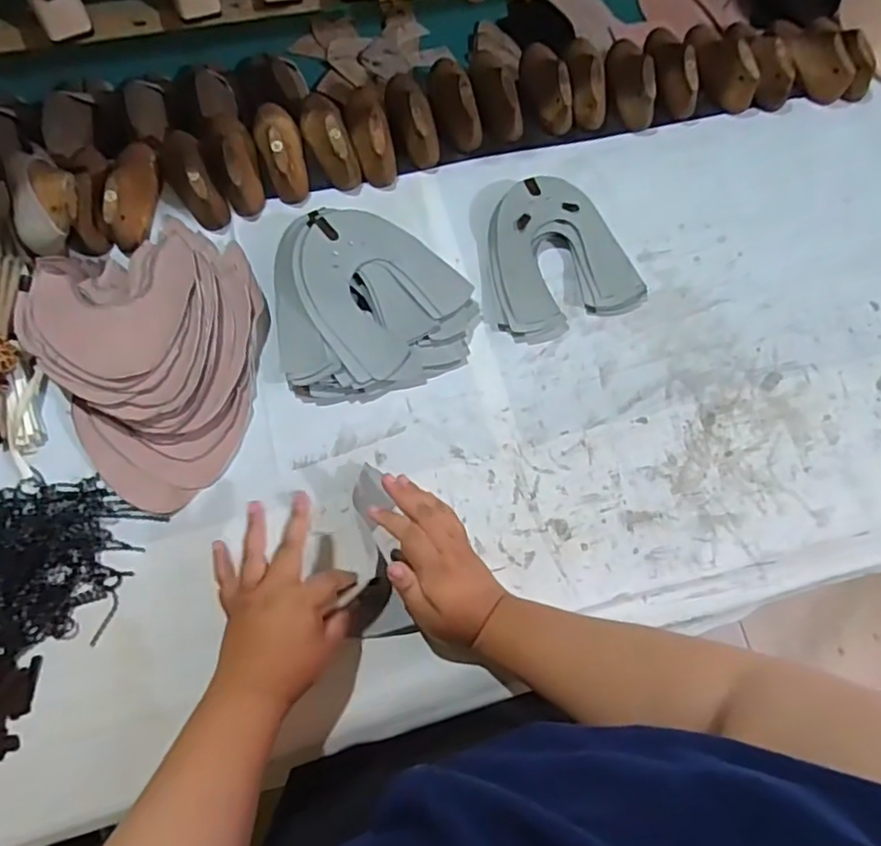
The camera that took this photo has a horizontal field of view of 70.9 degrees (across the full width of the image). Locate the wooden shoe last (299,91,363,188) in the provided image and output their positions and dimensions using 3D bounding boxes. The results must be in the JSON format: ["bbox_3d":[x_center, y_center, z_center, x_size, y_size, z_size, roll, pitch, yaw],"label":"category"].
[{"bbox_3d":[-0.135,-0.345,0.729,0.052,0.057,0.141,-17,73,-7],"label":"wooden shoe last"}]

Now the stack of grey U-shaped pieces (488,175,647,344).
[{"bbox_3d":[0.127,-0.193,0.700,0.166,0.036,0.174,-20,74,-8],"label":"stack of grey U-shaped pieces"}]

